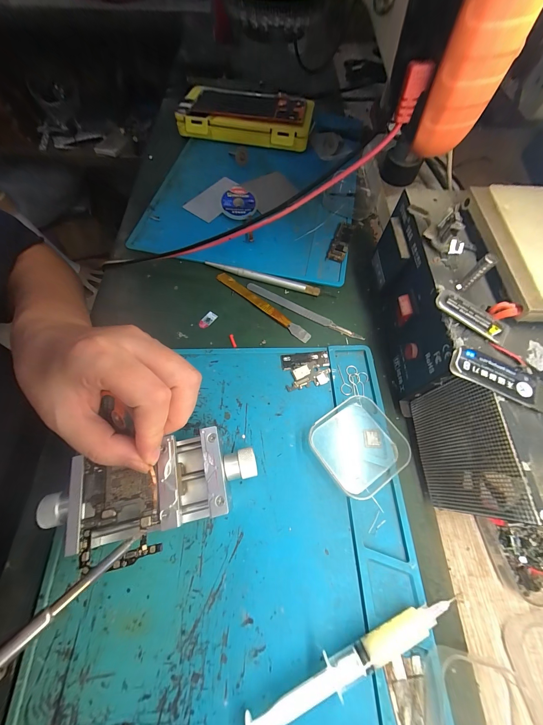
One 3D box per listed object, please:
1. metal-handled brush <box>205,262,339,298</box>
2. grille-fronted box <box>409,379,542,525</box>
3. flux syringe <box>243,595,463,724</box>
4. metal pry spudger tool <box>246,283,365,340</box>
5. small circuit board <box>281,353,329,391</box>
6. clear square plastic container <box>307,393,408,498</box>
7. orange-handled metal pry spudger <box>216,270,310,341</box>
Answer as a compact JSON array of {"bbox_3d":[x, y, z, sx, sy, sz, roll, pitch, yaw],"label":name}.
[{"bbox_3d":[-0.003,-0.089,0.281,0.137,0.010,0.007,16,66,6],"label":"metal-handled brush"},{"bbox_3d":[0.132,0.057,0.176,0.030,0.091,0.077,-1,65,-1],"label":"grille-fronted box"},{"bbox_3d":[0.048,0.174,0.154,0.133,0.015,0.015,-21,67,-11],"label":"flux syringe"},{"bbox_3d":[0.032,-0.053,0.270,0.129,0.005,0.009,27,67,11],"label":"metal pry spudger tool"},{"bbox_3d":[0.032,0.006,0.240,0.043,0.004,0.033,-7,65,-5],"label":"small circuit board"},{"bbox_3d":[0.070,0.065,0.210,0.065,0.009,0.064,-33,70,-15],"label":"clear square plastic container"},{"bbox_3d":[-0.009,-0.059,0.269,0.118,0.006,0.012,38,70,15],"label":"orange-handled metal pry spudger"}]

